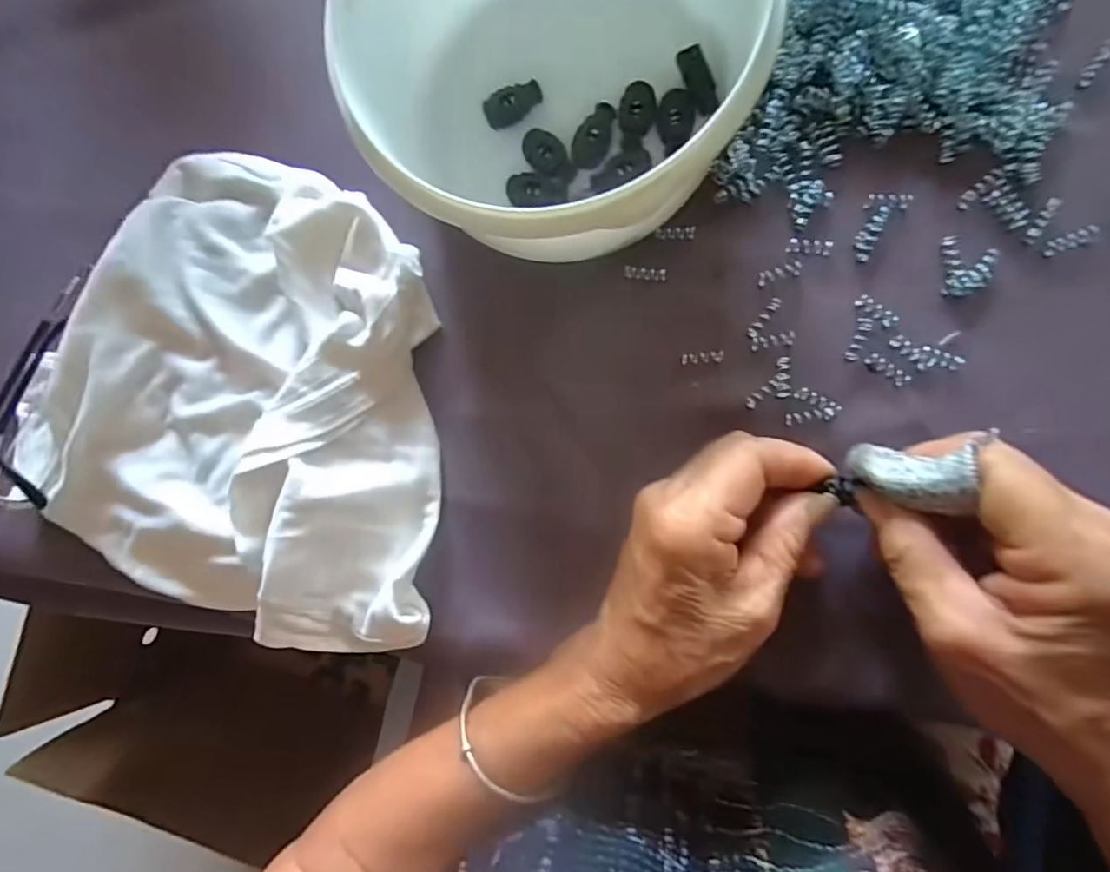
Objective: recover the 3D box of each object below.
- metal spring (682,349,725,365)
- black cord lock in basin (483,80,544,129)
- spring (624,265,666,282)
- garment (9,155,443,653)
[{"bbox_3d":[0.067,-0.036,0.259,0.018,0.004,0.006,-2,89,8],"label":"metal spring"},{"bbox_3d":[-0.019,-0.157,0.270,0.029,0.010,0.013,-29,85,7],"label":"black cord lock in basin"},{"bbox_3d":[0.041,-0.075,0.262,0.019,0.004,0.006,5,90,8],"label":"spring"},{"bbox_3d":[-0.164,-0.019,0.274,0.220,0.037,0.228,4,90,8],"label":"garment"}]

